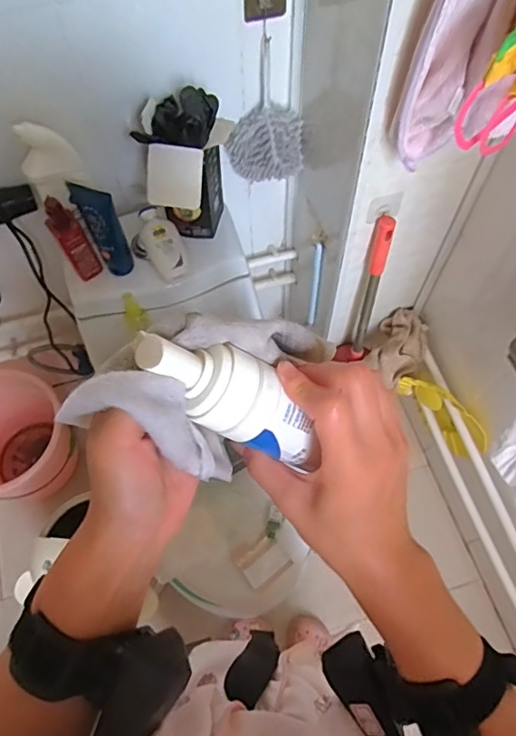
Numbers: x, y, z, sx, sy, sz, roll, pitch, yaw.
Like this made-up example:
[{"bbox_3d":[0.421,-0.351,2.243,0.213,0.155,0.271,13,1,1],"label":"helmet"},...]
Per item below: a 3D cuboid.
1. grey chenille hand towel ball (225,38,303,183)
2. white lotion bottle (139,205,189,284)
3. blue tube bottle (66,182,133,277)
[{"bbox_3d":[0.013,-0.428,0.892,0.137,0.229,0.052,-8,65,-2],"label":"grey chenille hand towel ball"},{"bbox_3d":[-0.167,-0.213,0.906,0.069,0.036,0.128,-22,79,-9],"label":"white lotion bottle"},{"bbox_3d":[-0.250,-0.222,0.843,0.054,0.180,0.045,-25,67,-10],"label":"blue tube bottle"}]

